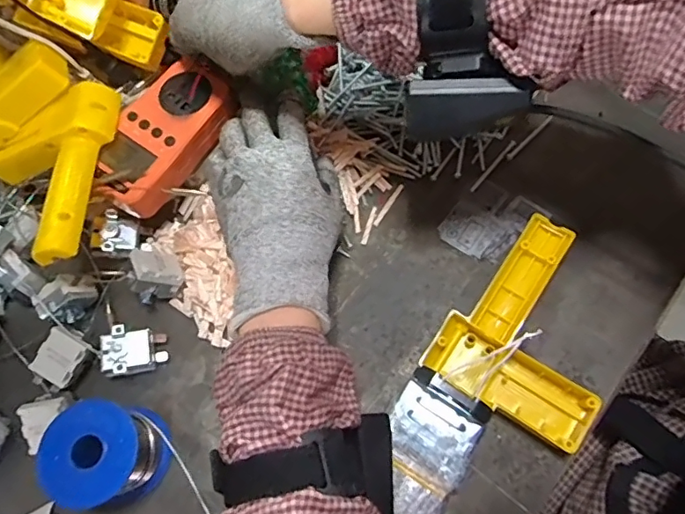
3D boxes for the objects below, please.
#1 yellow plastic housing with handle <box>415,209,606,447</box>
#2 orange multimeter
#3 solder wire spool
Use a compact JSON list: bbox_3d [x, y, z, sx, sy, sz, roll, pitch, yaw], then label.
[{"bbox_3d":[0.144,0.050,0.381,0.114,0.035,0.138,31,74,13],"label":"yellow plastic housing with handle"},{"bbox_3d":[-0.142,-0.097,0.413,0.069,0.026,0.131,28,73,12],"label":"orange multimeter"},{"bbox_3d":[-0.160,0.133,0.350,0.065,0.062,0.062,-1,69,2],"label":"solder wire spool"}]

